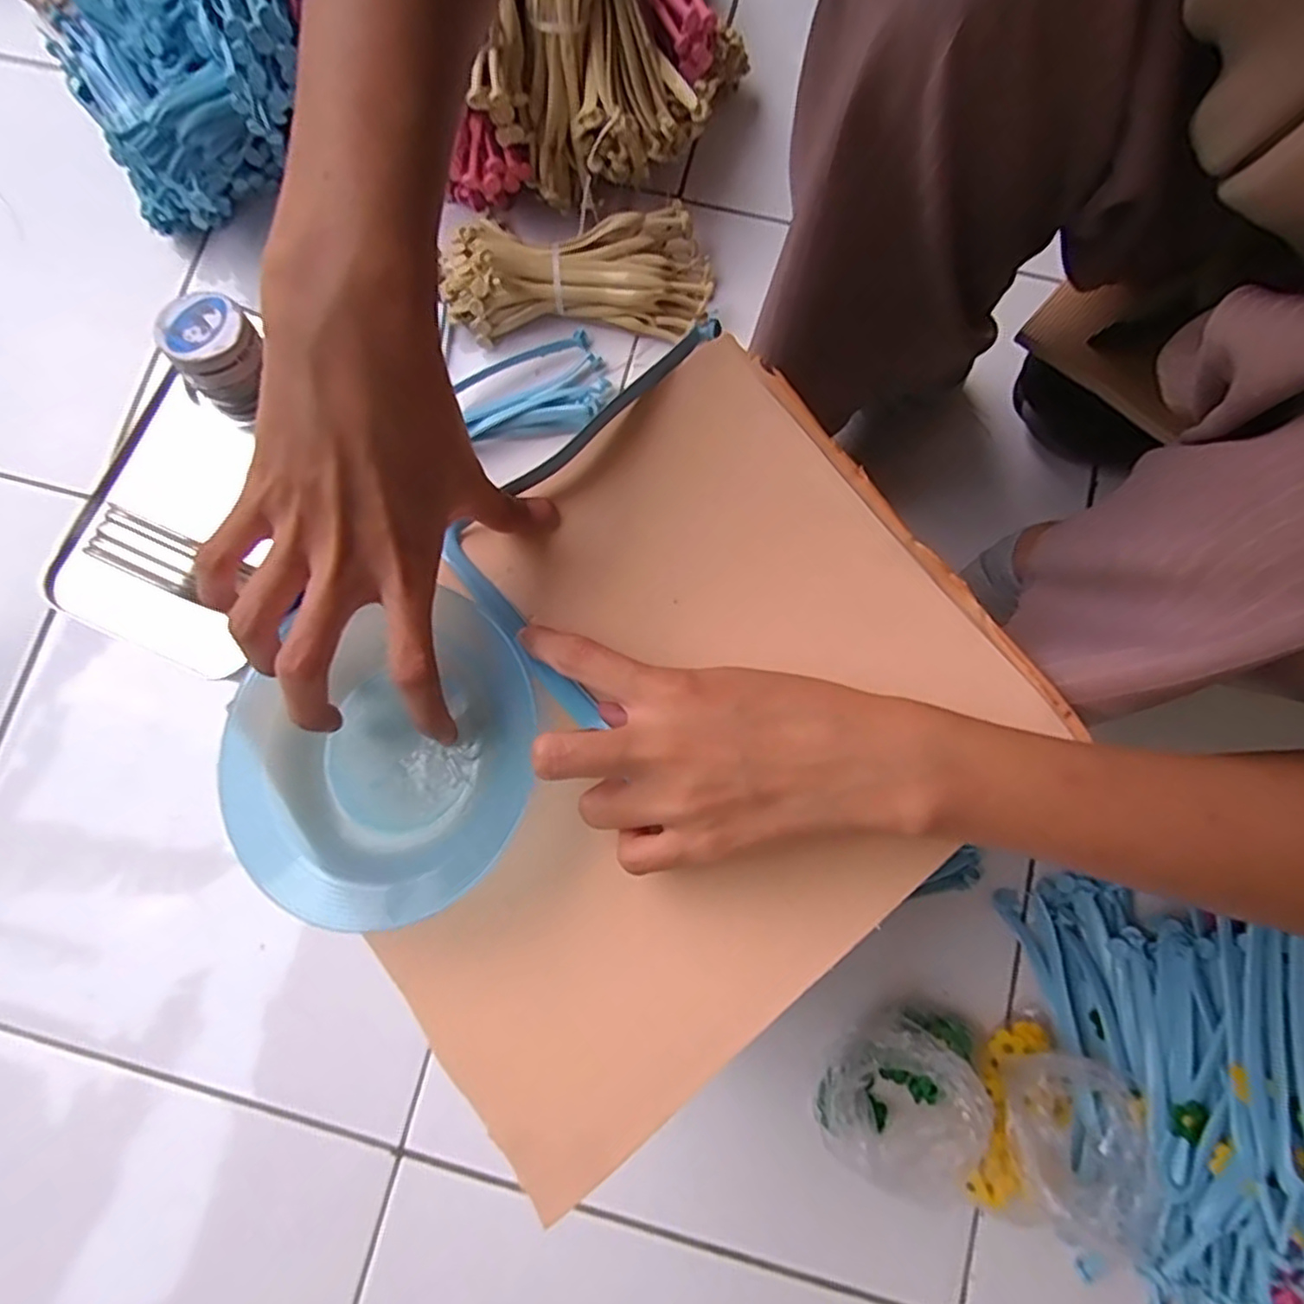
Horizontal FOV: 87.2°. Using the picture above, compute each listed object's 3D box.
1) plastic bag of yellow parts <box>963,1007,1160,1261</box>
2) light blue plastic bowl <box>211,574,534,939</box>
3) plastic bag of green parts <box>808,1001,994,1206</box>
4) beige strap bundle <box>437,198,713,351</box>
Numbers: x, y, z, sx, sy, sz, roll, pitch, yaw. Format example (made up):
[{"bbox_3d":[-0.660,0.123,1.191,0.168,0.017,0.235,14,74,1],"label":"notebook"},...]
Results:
[{"bbox_3d":[0.261,0.311,0.445,0.088,0.094,0.109,-5,80,0],"label":"plastic bag of yellow parts"},{"bbox_3d":[-0.106,0.038,0.275,0.124,0.042,0.128,0,80,1],"label":"light blue plastic bowl"},{"bbox_3d":[0.161,0.287,0.455,0.091,0.077,0.099,28,82,6],"label":"plastic bag of green parts"},{"bbox_3d":[-0.063,-0.312,0.574,0.196,0.053,0.086,-5,80,0],"label":"beige strap bundle"}]

